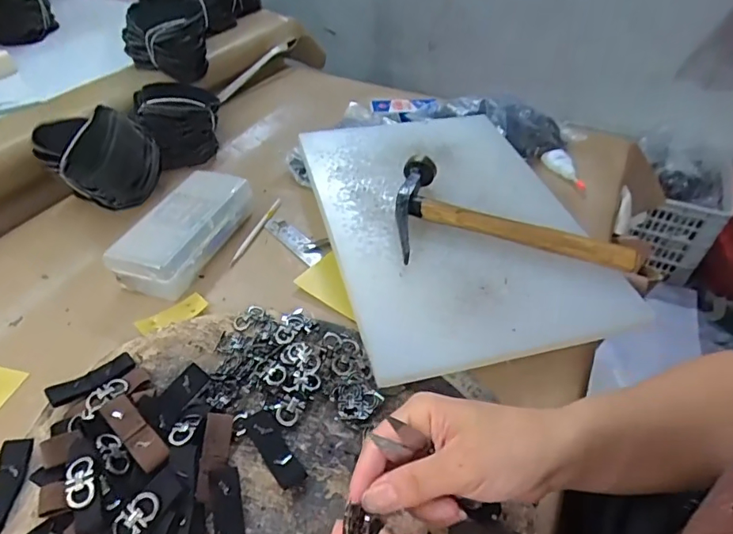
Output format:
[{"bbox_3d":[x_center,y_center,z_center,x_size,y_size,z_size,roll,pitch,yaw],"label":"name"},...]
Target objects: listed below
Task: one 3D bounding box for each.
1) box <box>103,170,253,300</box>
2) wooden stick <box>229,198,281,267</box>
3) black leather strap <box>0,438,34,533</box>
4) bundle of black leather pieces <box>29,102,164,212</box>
[{"bbox_3d":[-0.190,-0.041,0.530,0.070,0.048,0.166,10,43,12],"label":"box"},{"bbox_3d":[-0.125,-0.042,0.569,0.009,0.005,0.120,10,42,11],"label":"wooden stick"},{"bbox_3d":[-0.240,0.145,0.328,0.019,0.004,0.064,6,43,-13],"label":"black leather strap"},{"bbox_3d":[-0.302,-0.124,0.569,0.119,0.094,0.094,-21,46,-22],"label":"bundle of black leather pieces"}]

